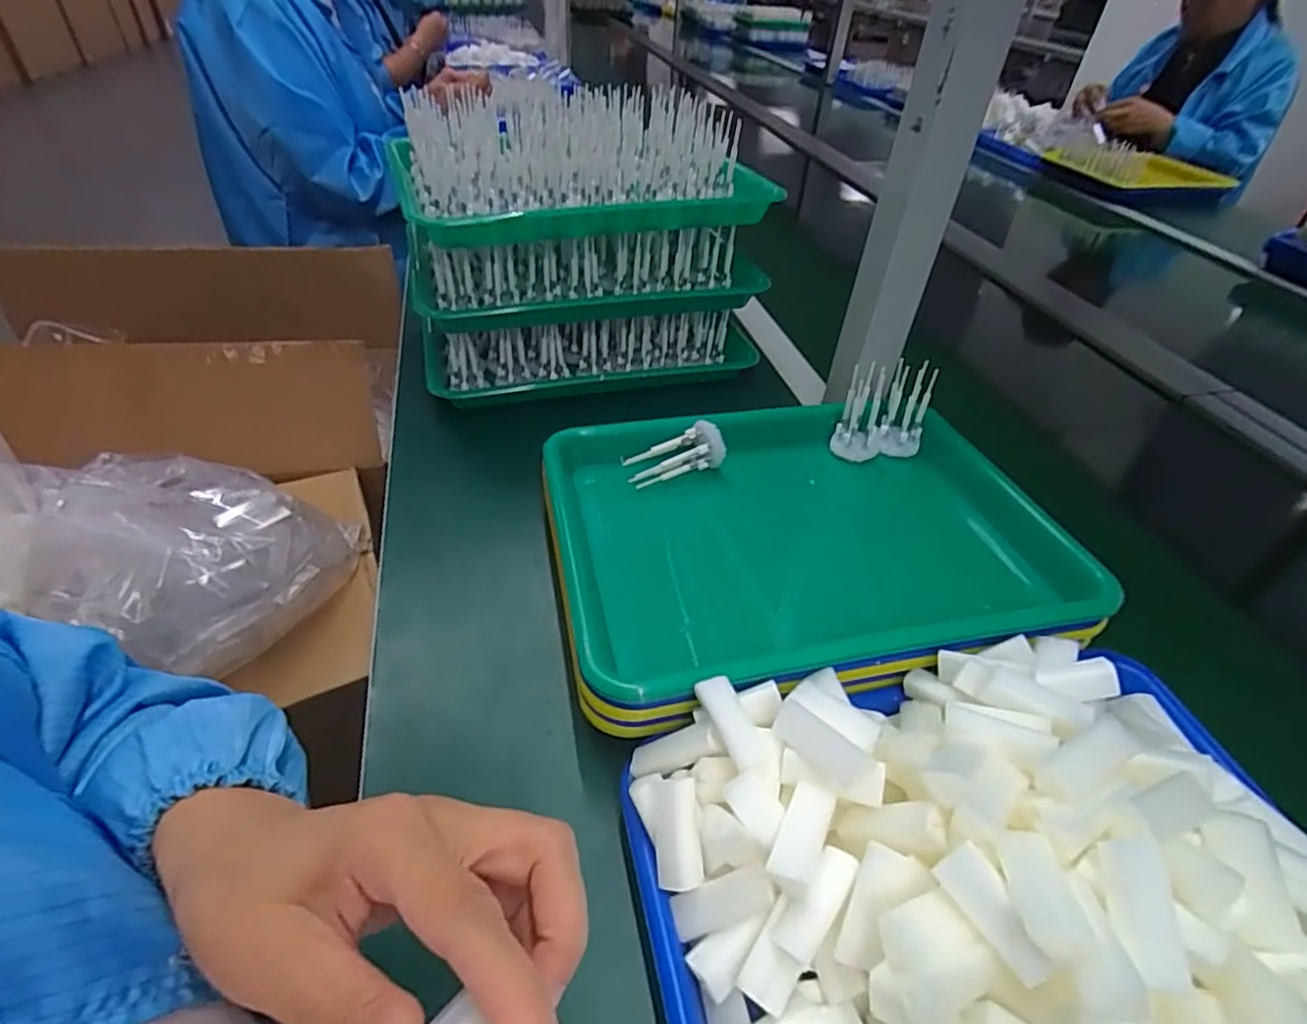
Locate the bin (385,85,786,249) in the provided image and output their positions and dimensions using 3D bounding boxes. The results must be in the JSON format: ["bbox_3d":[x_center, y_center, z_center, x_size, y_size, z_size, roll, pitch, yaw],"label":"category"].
[{"bbox_3d":[-0.062,-0.320,0.586,0.320,0.073,0.225,-10,44,-17],"label":"bin"}]

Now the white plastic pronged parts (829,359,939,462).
[{"bbox_3d":[0.189,-0.083,0.518,0.075,0.062,0.042,-10,44,-16],"label":"white plastic pronged parts"}]

